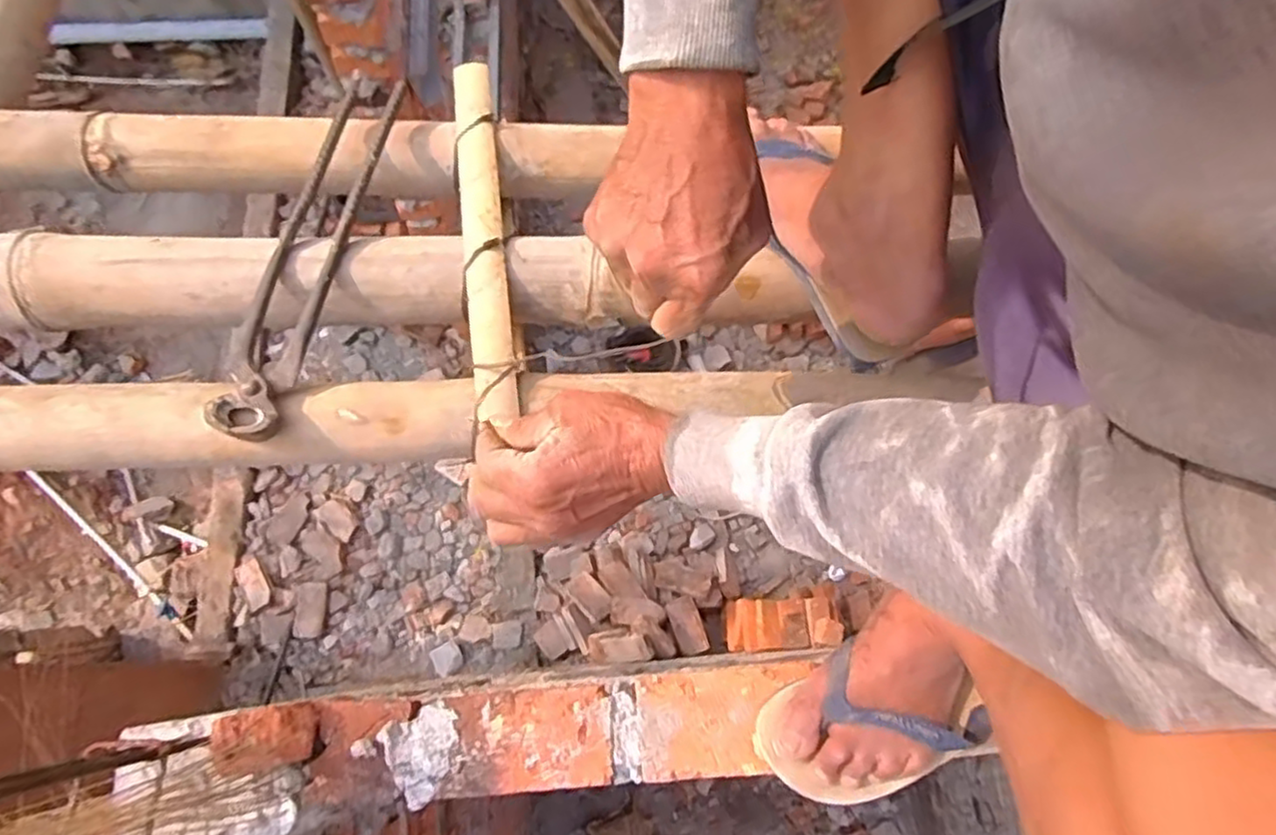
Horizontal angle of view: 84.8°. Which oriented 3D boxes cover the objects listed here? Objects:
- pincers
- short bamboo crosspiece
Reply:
[{"bbox_3d":[-0.245,-0.134,0.529,0.050,0.024,0.313,10,72,1],"label":"pincers"},{"bbox_3d":[-0.124,-0.154,0.555,0.030,0.020,0.338,-7,69,-4],"label":"short bamboo crosspiece"}]

